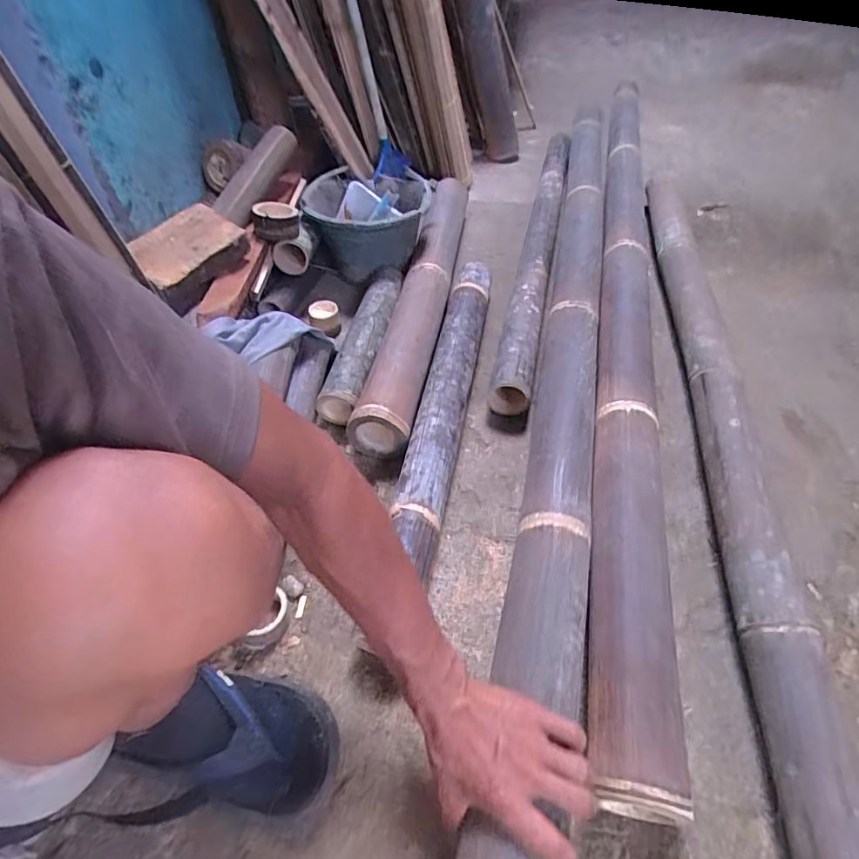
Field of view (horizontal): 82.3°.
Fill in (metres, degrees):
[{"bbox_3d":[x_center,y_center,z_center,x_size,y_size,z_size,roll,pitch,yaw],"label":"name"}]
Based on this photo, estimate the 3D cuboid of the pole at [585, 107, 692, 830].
[{"bbox_3d":[0.348,-0.231,0.859,0.089,0.078,1.460,9,49,11],"label":"pole"}]

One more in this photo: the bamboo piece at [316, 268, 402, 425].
[{"bbox_3d":[-0.114,-0.175,0.874,0.063,0.056,0.420,5,49,8],"label":"bamboo piece"}]

